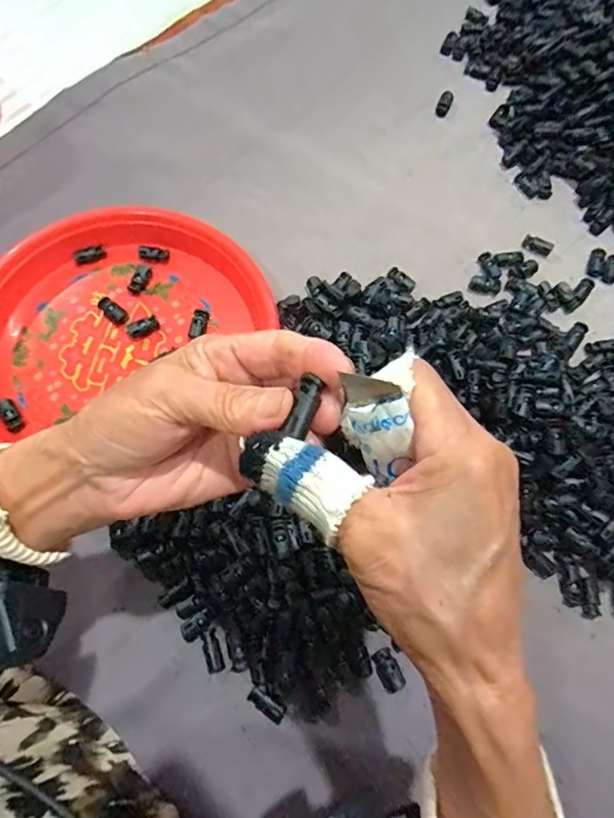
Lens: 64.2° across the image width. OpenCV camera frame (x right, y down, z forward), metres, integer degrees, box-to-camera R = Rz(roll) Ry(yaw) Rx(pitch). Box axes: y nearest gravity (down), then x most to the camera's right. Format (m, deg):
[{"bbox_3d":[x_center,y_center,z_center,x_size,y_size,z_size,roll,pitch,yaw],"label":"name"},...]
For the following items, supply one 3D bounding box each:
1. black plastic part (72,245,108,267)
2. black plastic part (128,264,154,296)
[{"bbox_3d":[-0.197,-0.139,0.444,0.028,0.007,0.011,-25,73,-9],"label":"black plastic part"},{"bbox_3d":[-0.148,-0.116,0.436,0.013,0.006,0.027,22,72,6],"label":"black plastic part"}]

